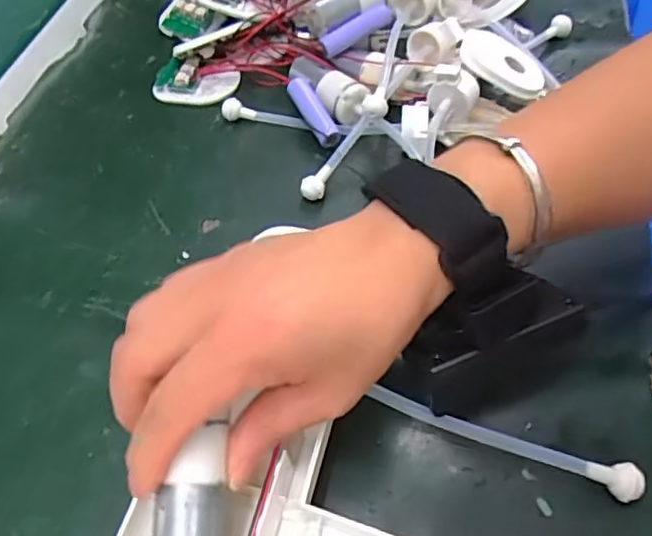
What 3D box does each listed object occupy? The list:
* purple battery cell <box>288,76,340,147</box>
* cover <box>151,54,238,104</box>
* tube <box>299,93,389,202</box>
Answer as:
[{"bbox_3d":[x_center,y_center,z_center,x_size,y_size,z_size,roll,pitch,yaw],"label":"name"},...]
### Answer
[{"bbox_3d":[-0.009,-0.100,0.398,0.013,0.011,0.051,-25,72,-14],"label":"purple battery cell"},{"bbox_3d":[-0.091,-0.134,0.439,0.060,0.016,0.037,2,53,6],"label":"cover"},{"bbox_3d":[0.010,-0.071,0.365,0.013,0.009,0.073,37,88,28],"label":"tube"}]

